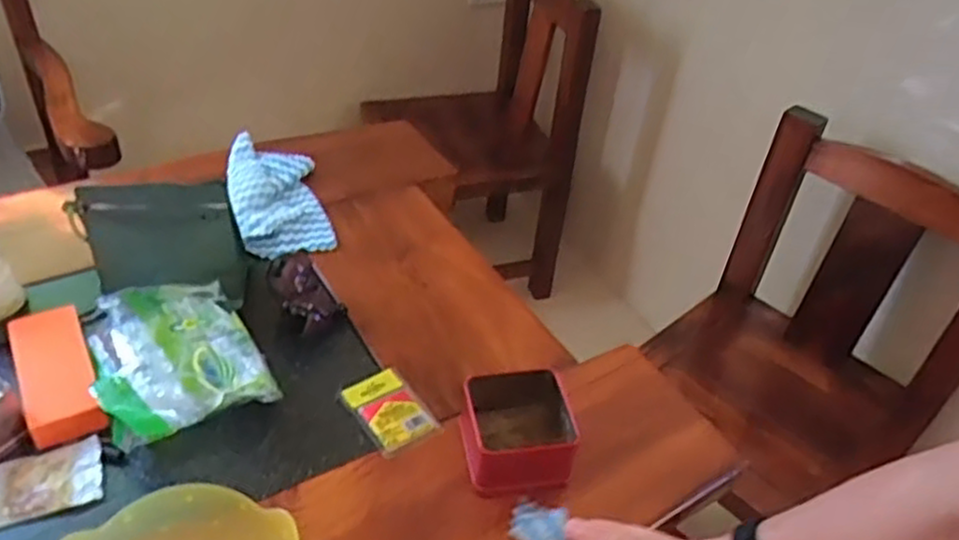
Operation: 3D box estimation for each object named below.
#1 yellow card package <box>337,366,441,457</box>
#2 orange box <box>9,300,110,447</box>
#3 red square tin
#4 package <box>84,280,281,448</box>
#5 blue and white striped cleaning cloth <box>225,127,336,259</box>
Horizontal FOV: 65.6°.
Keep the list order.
[{"bbox_3d":[-0.091,0.141,0.758,0.064,0.006,0.101,-22,47,-29],"label":"yellow card package"},{"bbox_3d":[-0.425,0.100,0.748,0.064,0.030,0.165,-18,45,-26],"label":"orange box"},{"bbox_3d":[0.035,0.156,0.717,0.104,0.064,0.105,-2,40,-9],"label":"red square tin"},{"bbox_3d":[-0.309,0.086,0.751,0.151,0.055,0.216,-21,46,-29],"label":"package"},{"bbox_3d":[-0.280,-0.111,1.024,0.117,0.021,0.259,-9,42,-17],"label":"blue and white striped cleaning cloth"}]

